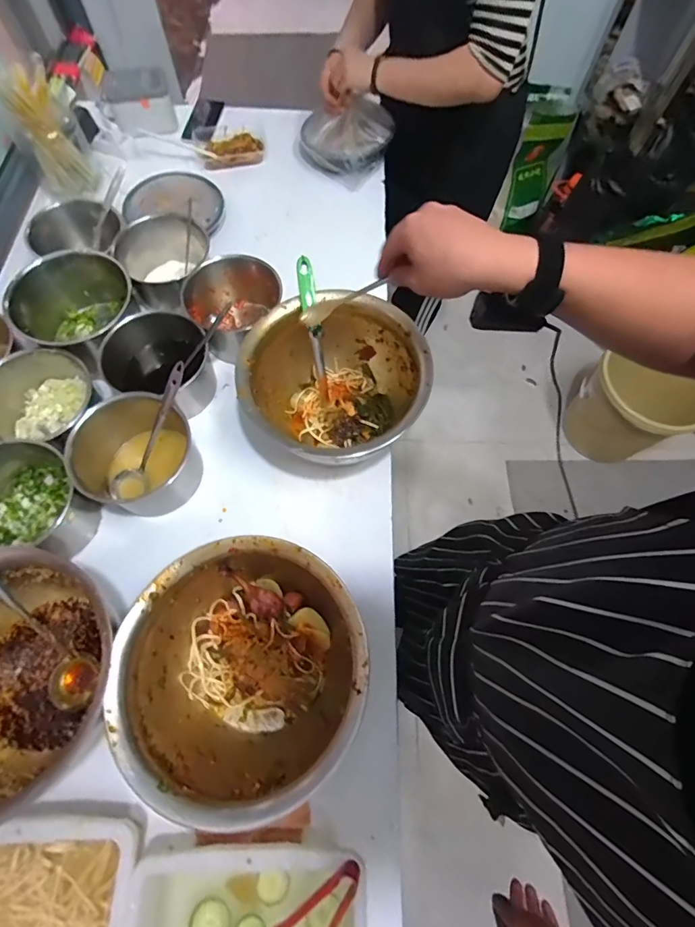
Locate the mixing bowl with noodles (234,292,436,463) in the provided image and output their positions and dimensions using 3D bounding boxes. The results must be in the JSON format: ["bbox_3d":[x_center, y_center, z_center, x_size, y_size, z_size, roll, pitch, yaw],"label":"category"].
[{"bbox_3d":[-0.021,-0.121,0.696,0.272,0.158,0.262,1,67,-2],"label":"mixing bowl with noodles"}]

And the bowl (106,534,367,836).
[{"bbox_3d":[-0.125,0.250,0.532,0.274,0.139,0.278,1,67,-2],"label":"bowl"}]

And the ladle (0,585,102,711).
[{"bbox_3d":[-0.419,0.205,0.552,0.053,0.068,0.269,-31,111,-14],"label":"ladle"}]

